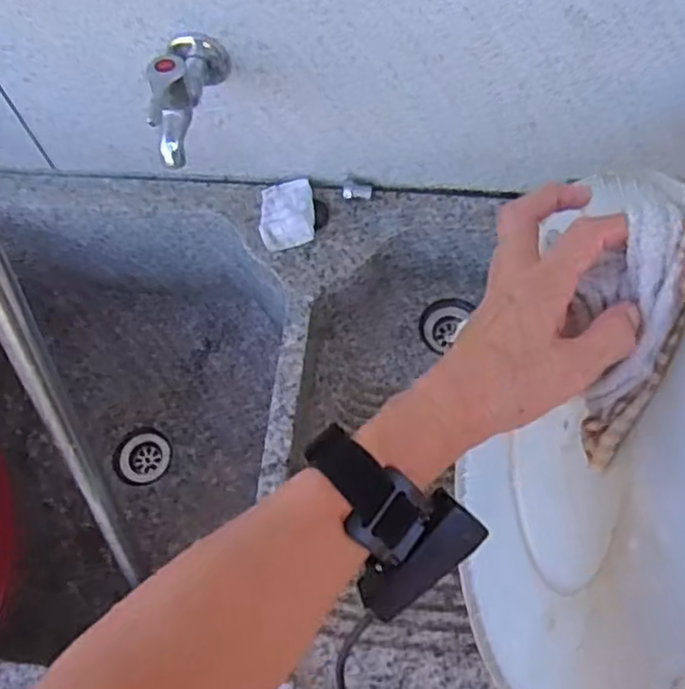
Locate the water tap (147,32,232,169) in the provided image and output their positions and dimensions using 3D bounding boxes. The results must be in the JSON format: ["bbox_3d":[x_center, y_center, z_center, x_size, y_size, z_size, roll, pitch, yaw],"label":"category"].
[{"bbox_3d":[-0.121,-0.203,0.553,0.051,0.074,0.123,-2,62,0],"label":"water tap"}]

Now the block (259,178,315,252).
[{"bbox_3d":[-0.056,-0.133,0.708,0.054,0.018,0.073,-6,62,-2],"label":"block"}]

